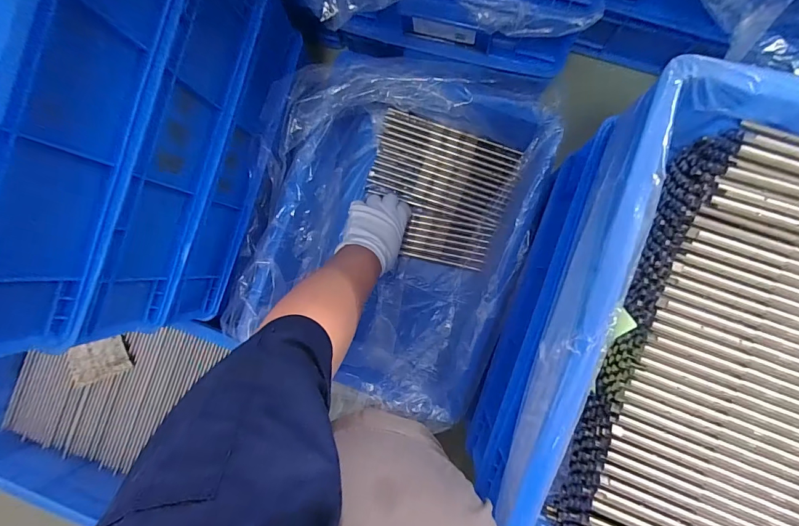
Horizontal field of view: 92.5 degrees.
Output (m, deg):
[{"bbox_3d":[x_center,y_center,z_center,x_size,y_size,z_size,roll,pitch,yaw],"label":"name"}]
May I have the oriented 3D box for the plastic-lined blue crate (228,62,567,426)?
[{"bbox_3d":[-0.021,-0.043,0.526,0.349,0.138,0.418,18,91,4],"label":"plastic-lined blue crate"}]

